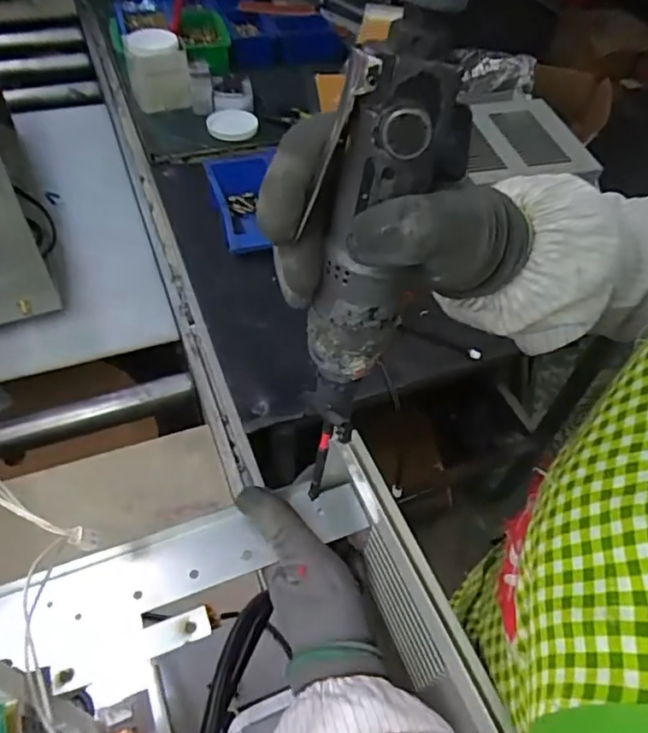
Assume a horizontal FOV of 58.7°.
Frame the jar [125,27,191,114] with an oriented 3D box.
[{"bbox_3d":[-0.342,-0.611,1.198,0.121,0.122,0.116,-10,53,-12],"label":"jar"}]

